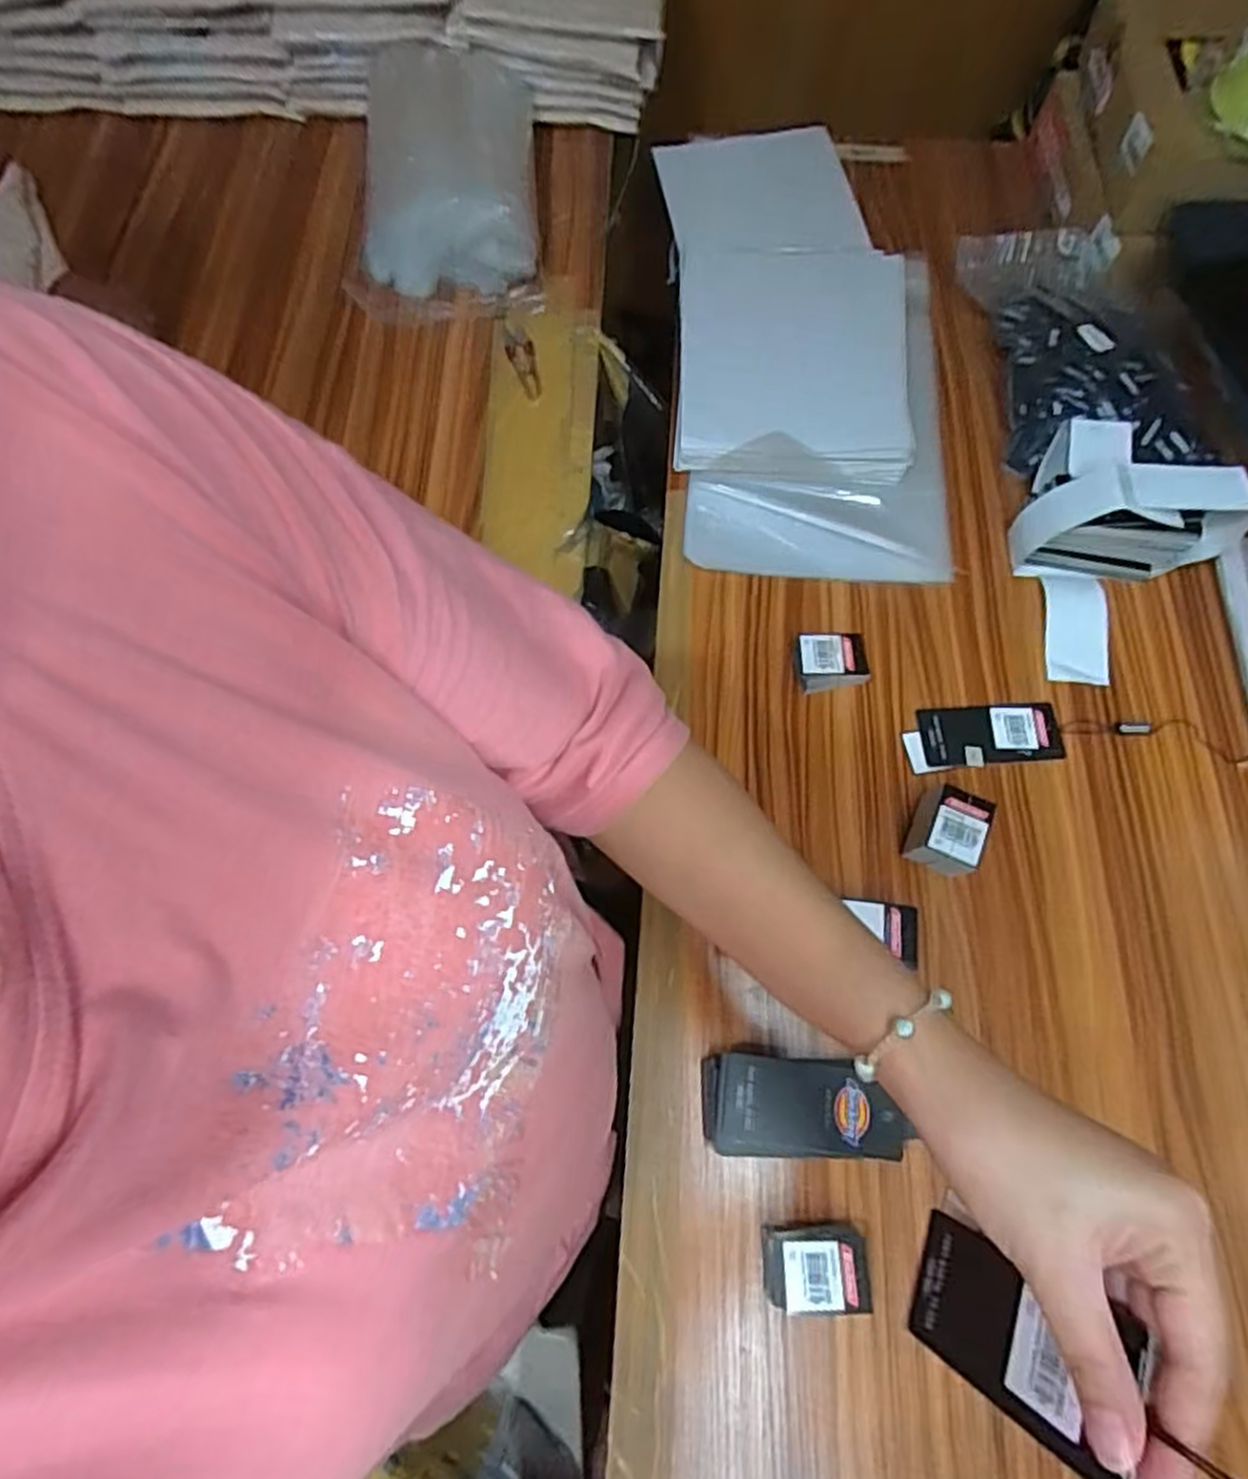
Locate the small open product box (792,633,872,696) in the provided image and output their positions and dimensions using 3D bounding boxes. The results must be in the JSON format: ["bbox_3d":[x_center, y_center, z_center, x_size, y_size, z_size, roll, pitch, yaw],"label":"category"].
[{"bbox_3d":[0.167,-0.063,0.616,0.055,0.023,0.042,-3,68,-1],"label":"small open product box"}]

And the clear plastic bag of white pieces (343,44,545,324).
[{"bbox_3d":[-0.187,-0.590,0.795,0.178,0.101,0.309,-5,68,-1],"label":"clear plastic bag of white pieces"}]

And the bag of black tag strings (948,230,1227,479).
[{"bbox_3d":[0.420,-0.360,0.707,0.160,0.070,0.285,-5,68,-2],"label":"bag of black tag strings"}]

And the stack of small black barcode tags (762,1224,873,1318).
[{"bbox_3d":[0.115,0.320,0.460,0.060,0.029,0.043,-4,68,-1],"label":"stack of small black barcode tags"}]

